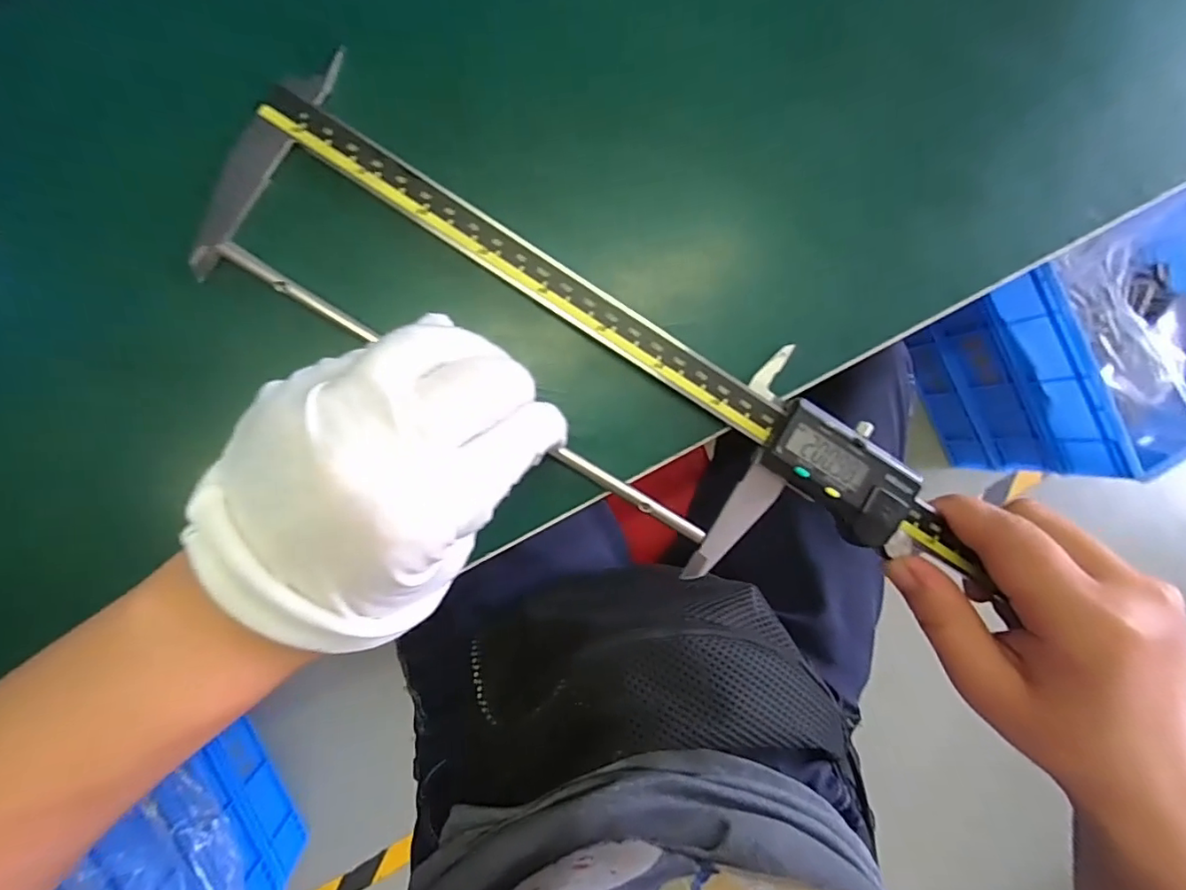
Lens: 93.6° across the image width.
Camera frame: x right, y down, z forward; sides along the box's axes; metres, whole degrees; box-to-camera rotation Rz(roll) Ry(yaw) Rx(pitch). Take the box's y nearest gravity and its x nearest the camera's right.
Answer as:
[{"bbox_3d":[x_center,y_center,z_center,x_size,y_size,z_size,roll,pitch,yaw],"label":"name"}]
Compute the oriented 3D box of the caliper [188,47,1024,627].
[{"bbox_3d":[0.010,-0.023,0.207,0.314,0.012,0.084,33,86,-3],"label":"caliper"}]

